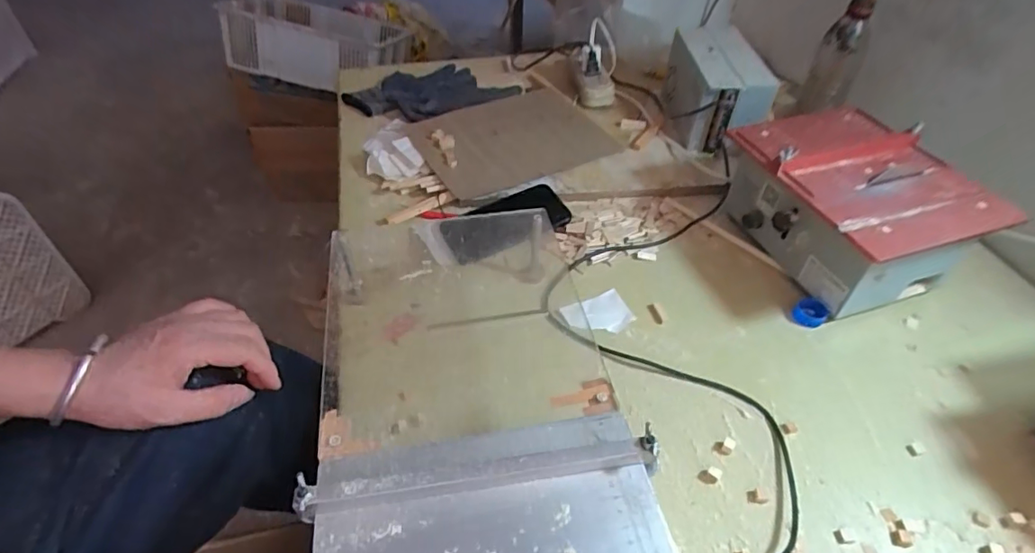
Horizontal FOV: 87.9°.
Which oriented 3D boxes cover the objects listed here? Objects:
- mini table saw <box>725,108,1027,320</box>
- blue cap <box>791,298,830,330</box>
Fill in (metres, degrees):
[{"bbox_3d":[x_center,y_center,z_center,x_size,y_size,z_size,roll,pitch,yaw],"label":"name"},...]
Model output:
[{"bbox_3d":[0.373,-0.079,0.644,0.188,0.143,0.258,-14,47,-14],"label":"mini table saw"},{"bbox_3d":[0.329,0.040,0.603,0.031,0.023,0.034,0,45,0],"label":"blue cap"}]

